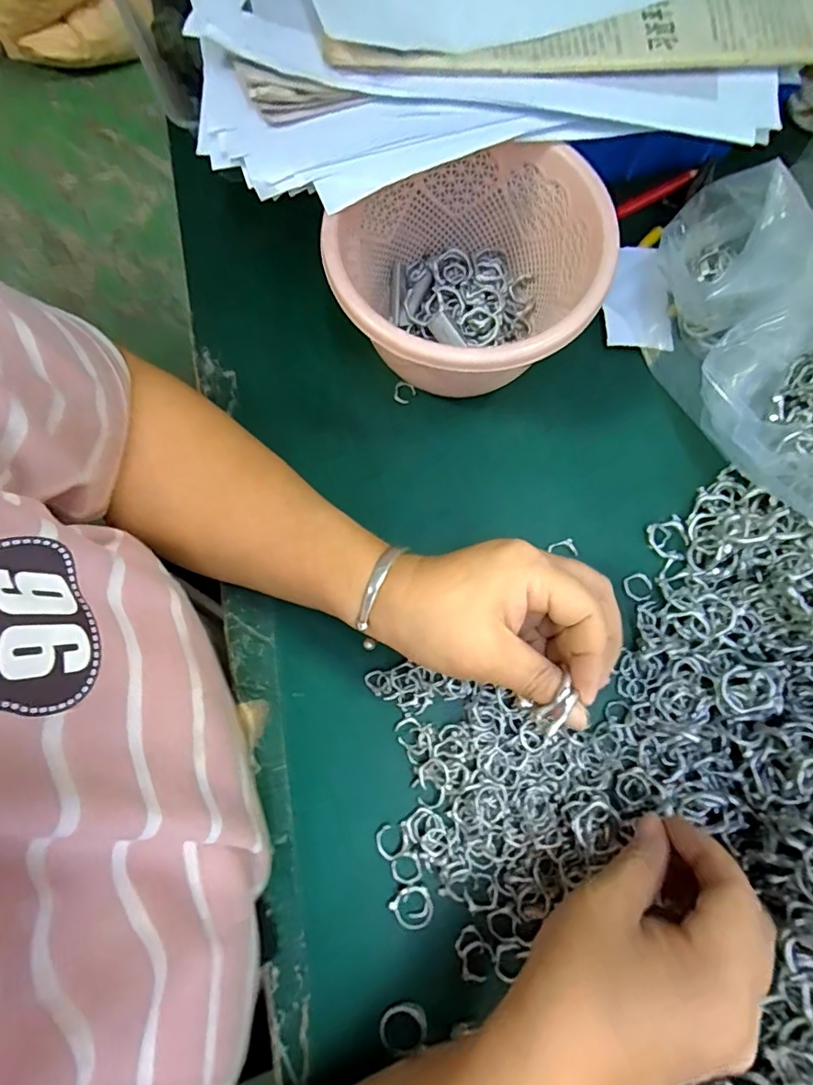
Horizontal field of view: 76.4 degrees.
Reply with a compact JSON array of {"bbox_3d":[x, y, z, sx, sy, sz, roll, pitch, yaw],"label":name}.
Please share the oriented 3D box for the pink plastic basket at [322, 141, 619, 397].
[{"bbox_3d":[0.034,-0.145,0.305,0.139,0.090,0.138,0,77,2],"label":"pink plastic basket"}]

